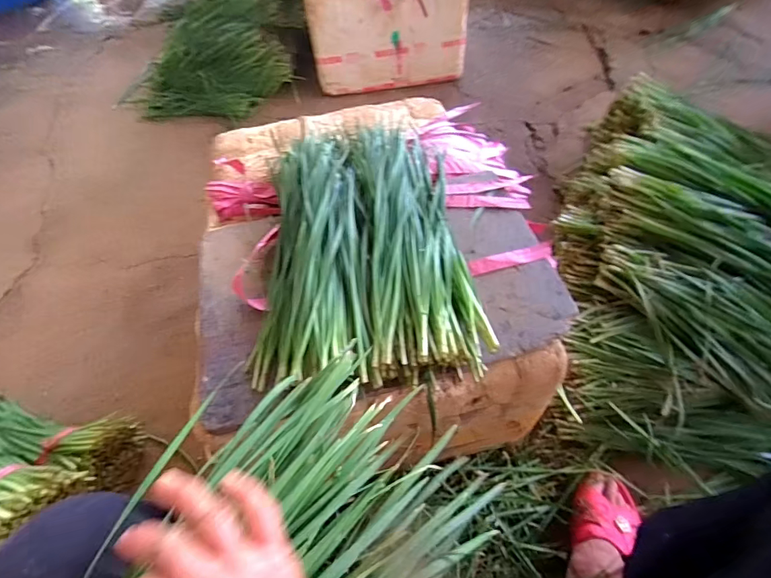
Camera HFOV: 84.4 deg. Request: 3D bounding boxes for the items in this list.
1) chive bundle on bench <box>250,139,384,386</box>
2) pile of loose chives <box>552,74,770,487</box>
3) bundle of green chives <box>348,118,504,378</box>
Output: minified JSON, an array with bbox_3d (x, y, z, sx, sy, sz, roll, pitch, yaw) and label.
[{"bbox_3d":[-0.091,-0.060,0.534,0.133,0.046,0.382,-7,55,0],"label":"chive bundle on bench"},{"bbox_3d":[0.614,-0.066,0.773,0.592,0.218,0.712,3,56,7],"label":"pile of loose chives"},{"bbox_3d":[0.031,-0.077,0.538,0.122,0.065,0.387,-8,55,0],"label":"bundle of green chives"}]

